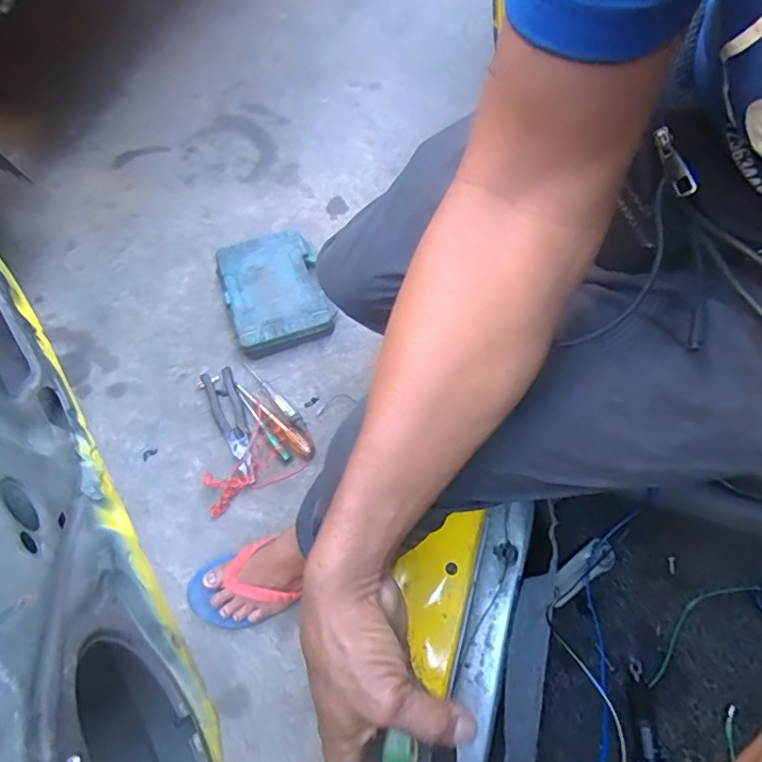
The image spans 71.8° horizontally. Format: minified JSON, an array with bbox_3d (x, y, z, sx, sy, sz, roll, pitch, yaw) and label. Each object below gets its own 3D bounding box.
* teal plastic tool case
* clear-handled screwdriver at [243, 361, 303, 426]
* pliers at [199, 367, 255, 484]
[{"bbox_3d":[-0.200,-0.174,1.015,0.193,0.061,0.239,-20,64,-7],"label":"teal plastic tool case"},{"bbox_3d":[-0.196,0.020,0.933,0.018,0.017,0.169,-42,69,-17],"label":"clear-handled screwdriver"},{"bbox_3d":[-0.255,0.074,0.912,0.054,0.023,0.222,-24,65,-9],"label":"pliers"}]

